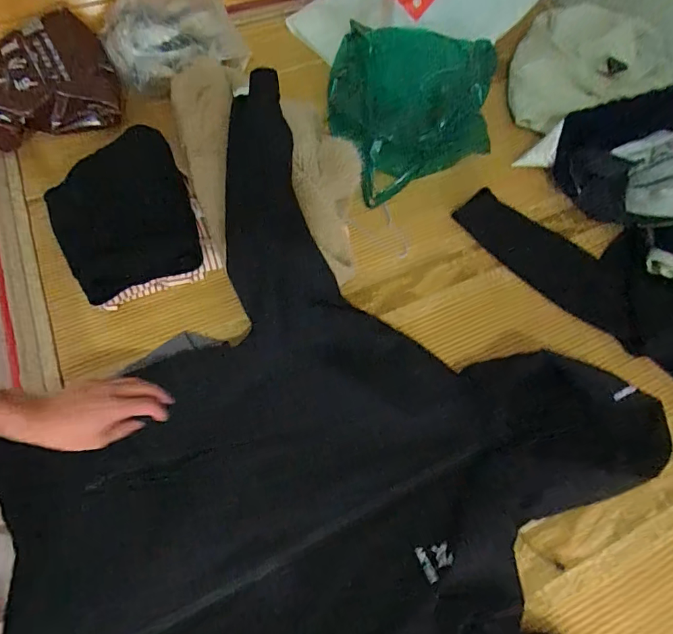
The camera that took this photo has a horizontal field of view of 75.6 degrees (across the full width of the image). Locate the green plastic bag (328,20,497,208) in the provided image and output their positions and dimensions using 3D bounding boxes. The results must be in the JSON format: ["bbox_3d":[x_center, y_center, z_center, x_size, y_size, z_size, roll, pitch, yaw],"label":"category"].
[{"bbox_3d":[0.153,-0.419,0.893,0.346,0.115,0.401,3,64,0],"label":"green plastic bag"}]

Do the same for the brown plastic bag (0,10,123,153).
[{"bbox_3d":[-0.640,-0.499,0.904,0.313,0.095,0.316,-27,68,-14],"label":"brown plastic bag"}]

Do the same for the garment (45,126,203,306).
[{"bbox_3d":[-0.390,-0.190,0.798,0.243,0.053,0.326,-26,67,-14],"label":"garment"}]

